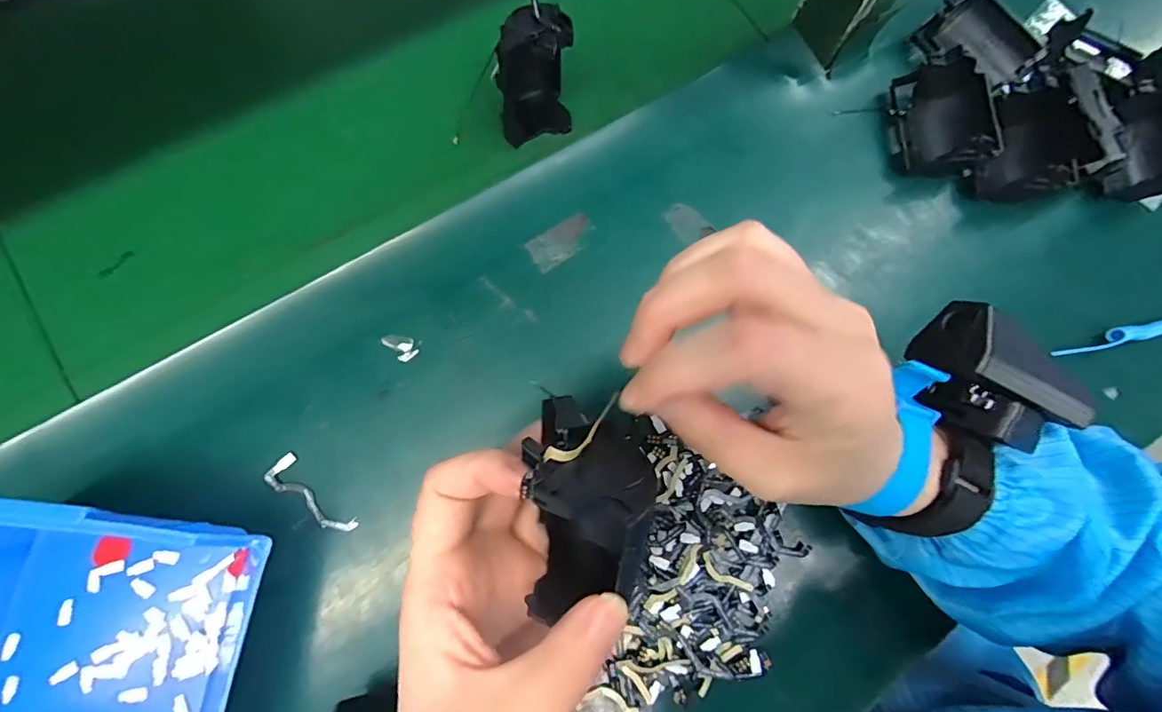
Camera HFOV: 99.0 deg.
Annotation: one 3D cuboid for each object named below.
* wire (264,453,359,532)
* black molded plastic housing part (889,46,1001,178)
[{"bbox_3d":[-0.142,0.076,0.261,0.053,0.004,0.017,45,73,3],"label":"wire"},{"bbox_3d":[0.245,-0.159,0.329,0.054,0.037,0.074,-2,76,-5],"label":"black molded plastic housing part"}]

